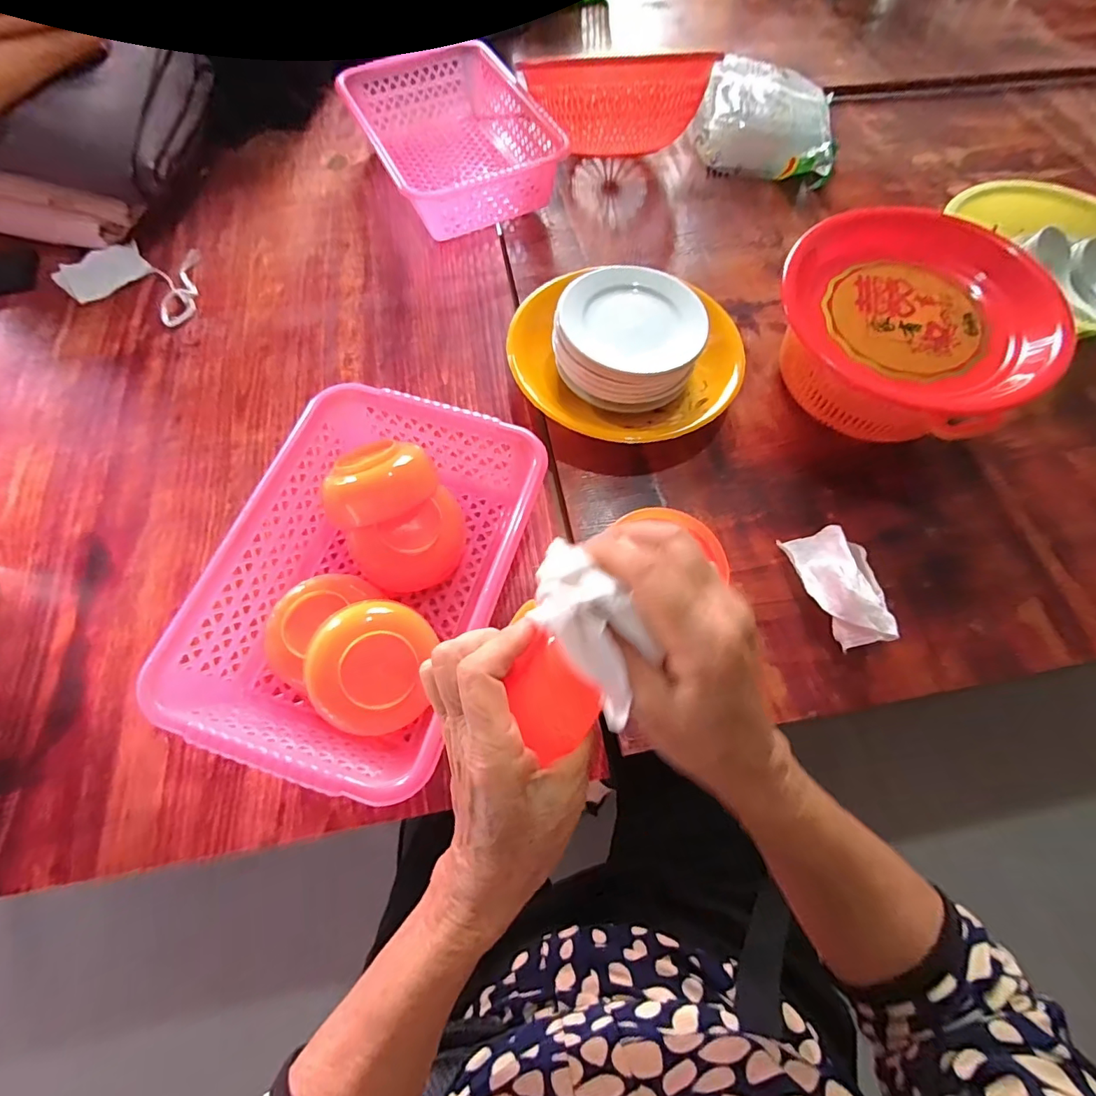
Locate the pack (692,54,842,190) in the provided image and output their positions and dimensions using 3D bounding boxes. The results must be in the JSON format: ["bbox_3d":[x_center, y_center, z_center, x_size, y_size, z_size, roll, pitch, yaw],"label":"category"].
[{"bbox_3d":[0.308,-0.607,0.719,0.196,0.068,0.174,5,66,1],"label":"pack"}]

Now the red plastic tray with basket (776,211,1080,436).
[{"bbox_3d":[0.358,-0.219,0.520,0.253,0.105,0.227,35,70,14],"label":"red plastic tray with basket"}]

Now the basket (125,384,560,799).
[{"bbox_3d":[-0.144,0.023,0.422,0.206,0.078,0.304,16,66,6],"label":"basket"}]

